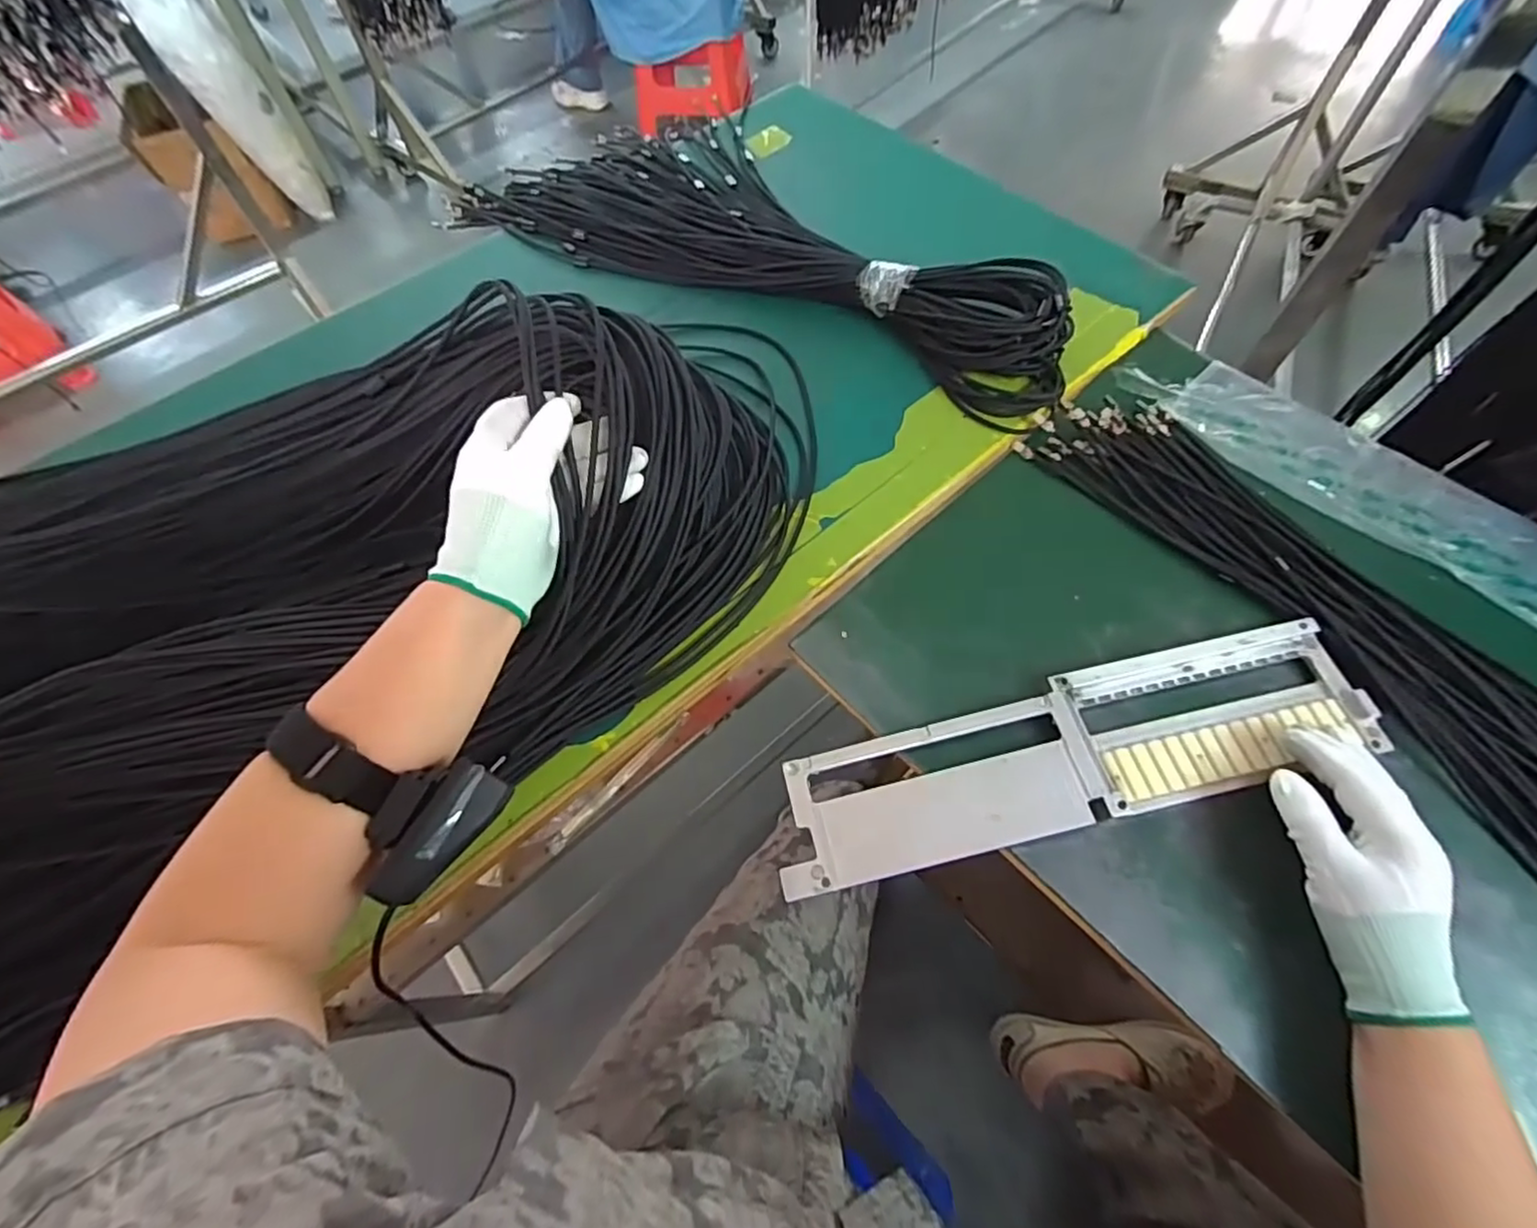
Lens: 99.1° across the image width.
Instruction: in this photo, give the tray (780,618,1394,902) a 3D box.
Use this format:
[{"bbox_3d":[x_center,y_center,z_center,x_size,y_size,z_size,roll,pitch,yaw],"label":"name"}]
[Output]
[{"bbox_3d":[0.205,0.095,0.444,0.398,0.020,0.098,-16,61,-4],"label":"tray"}]

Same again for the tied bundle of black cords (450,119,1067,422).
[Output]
[{"bbox_3d":[-0.013,-0.429,0.705,0.735,0.063,0.274,28,65,16],"label":"tied bundle of black cords"}]

